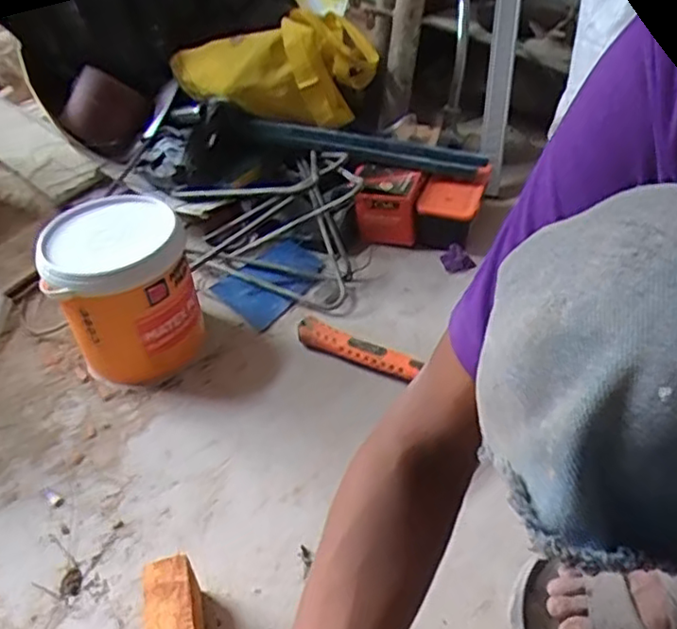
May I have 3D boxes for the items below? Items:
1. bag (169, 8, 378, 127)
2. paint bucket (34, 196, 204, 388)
[{"bbox_3d":[-0.077,-0.363,0.969,0.291,0.115,0.175,-19,43,-17],"label":"bag"},{"bbox_3d":[-0.248,-0.027,0.776,0.147,0.174,0.156,-18,43,-16],"label":"paint bucket"}]

